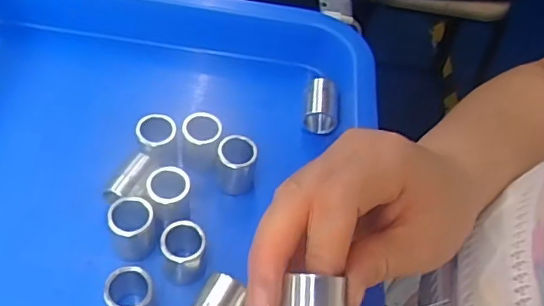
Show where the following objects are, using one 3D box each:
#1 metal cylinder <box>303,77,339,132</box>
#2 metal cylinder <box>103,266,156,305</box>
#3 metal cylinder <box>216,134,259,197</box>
[{"bbox_3d":[0.033,-0.031,0.376,0.020,0.026,0.028,5,53,1],"label":"metal cylinder"},{"bbox_3d":[-0.069,0.074,0.278,0.023,0.034,0.020,-20,56,-17],"label":"metal cylinder"},{"bbox_3d":[-0.021,0.009,0.333,0.022,0.032,0.021,3,53,0],"label":"metal cylinder"}]

